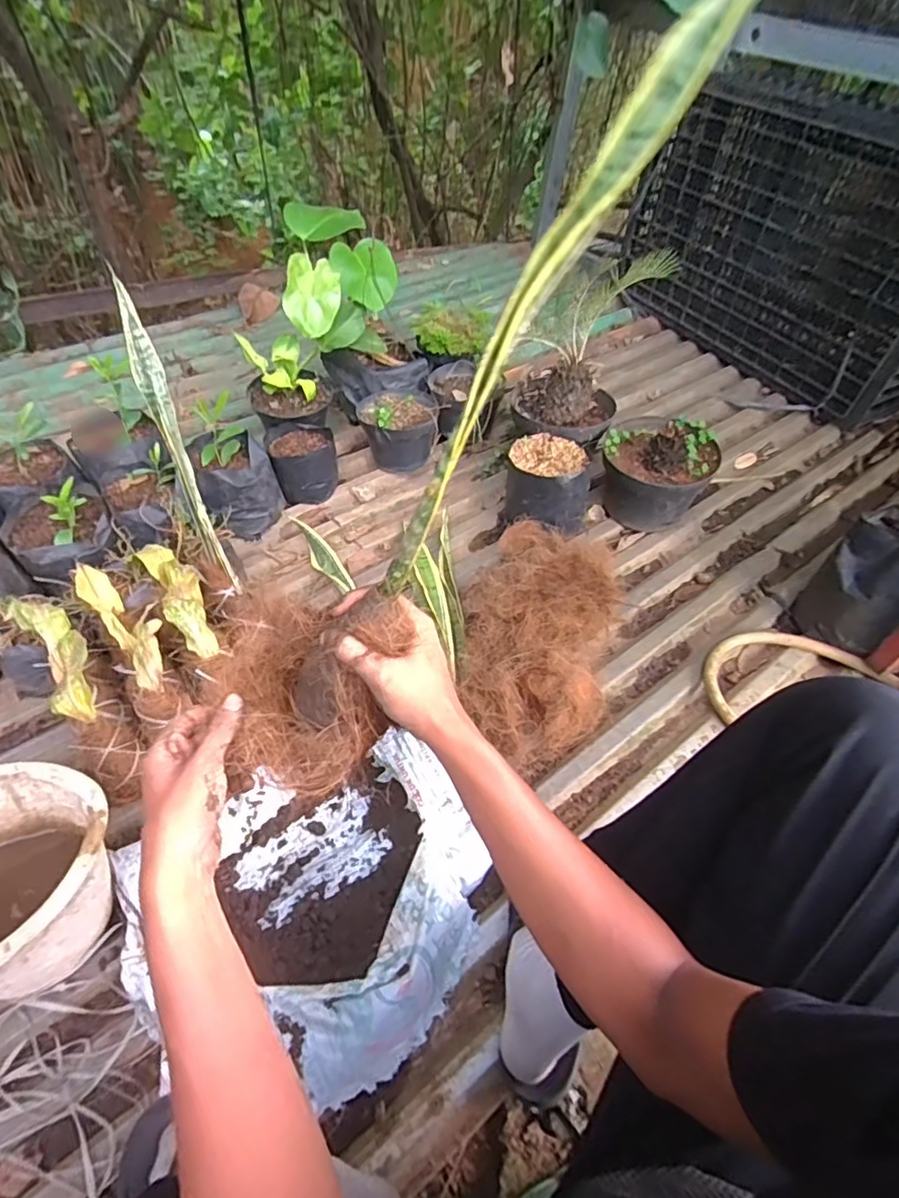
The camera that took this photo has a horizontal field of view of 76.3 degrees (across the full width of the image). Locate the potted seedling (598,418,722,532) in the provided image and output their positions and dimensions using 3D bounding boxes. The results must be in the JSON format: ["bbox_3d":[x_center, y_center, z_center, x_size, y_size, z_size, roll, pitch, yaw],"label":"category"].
[{"bbox_3d":[0.404,-0.253,1.147,0.213,0.187,0.195,23,53,14],"label":"potted seedling"}]

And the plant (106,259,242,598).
[{"bbox_3d":[-0.371,-0.207,0.776,0.034,0.419,0.061,-21,20,-20],"label":"plant"}]

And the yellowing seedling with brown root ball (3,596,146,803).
[{"bbox_3d":[-0.503,0.112,0.768,0.071,0.075,0.300,-28,80,-24],"label":"yellowing seedling with brown root ball"}]

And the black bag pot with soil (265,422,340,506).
[{"bbox_3d":[-0.300,-0.282,1.172,0.125,0.116,0.129,2,51,-3],"label":"black bag pot with soil"}]

